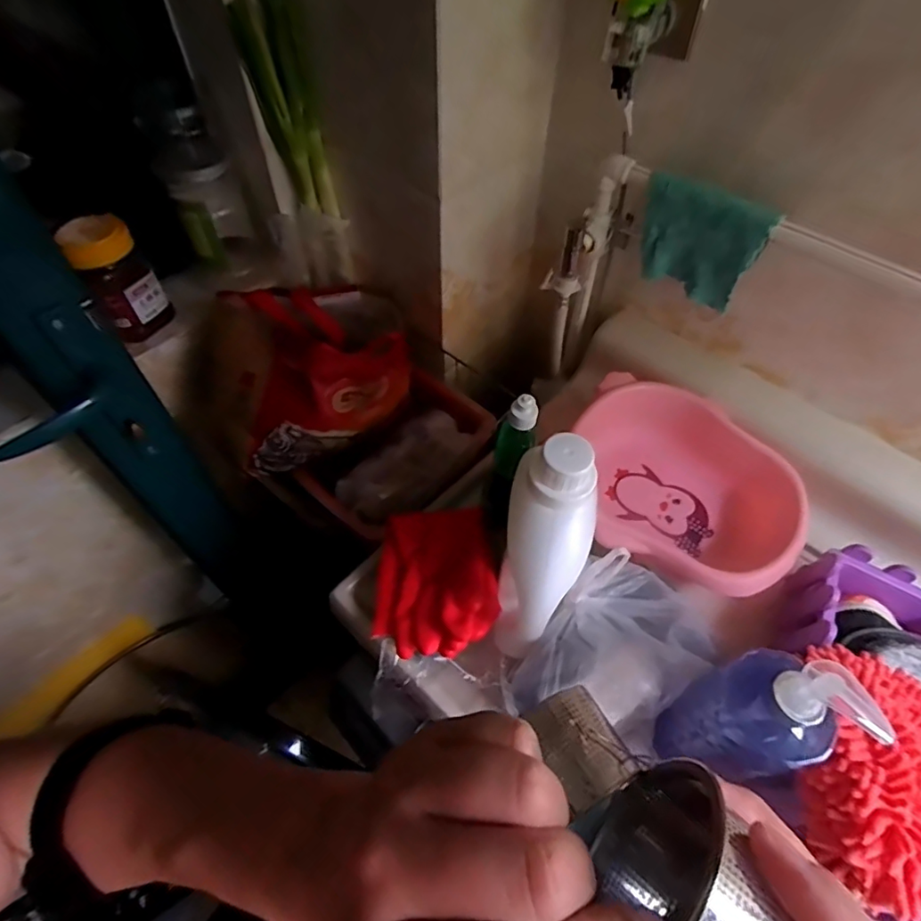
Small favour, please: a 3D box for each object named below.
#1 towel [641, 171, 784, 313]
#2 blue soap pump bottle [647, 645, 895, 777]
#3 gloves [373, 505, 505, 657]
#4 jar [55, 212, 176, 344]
[{"bbox_3d":[0.271,-0.251,0.620,0.136,0.118,0.016,32,60,20],"label":"towel"},{"bbox_3d":[0.231,0.210,0.433,0.081,0.203,0.078,1,55,-1],"label":"blue soap pump bottle"},{"bbox_3d":[-0.029,0.126,0.583,0.135,0.063,0.168,-2,55,-3],"label":"gloves"},{"bbox_3d":[-0.448,-0.237,0.709,0.079,0.154,0.074,1,55,-1],"label":"jar"}]

